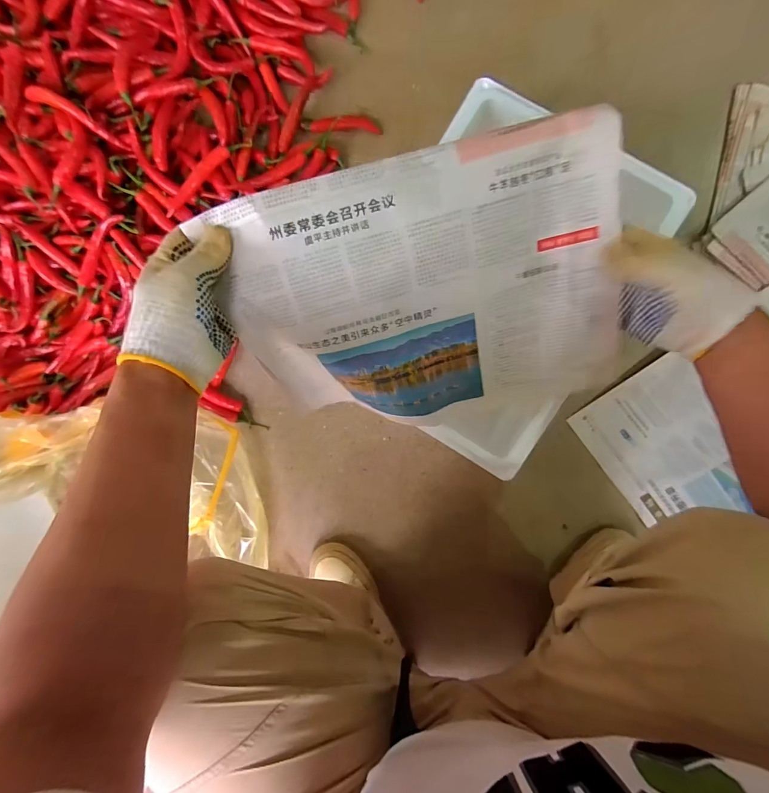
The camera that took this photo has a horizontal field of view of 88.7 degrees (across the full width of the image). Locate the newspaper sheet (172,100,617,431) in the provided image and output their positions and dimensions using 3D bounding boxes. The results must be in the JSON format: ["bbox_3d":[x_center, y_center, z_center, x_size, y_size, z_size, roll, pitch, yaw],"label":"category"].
[{"bbox_3d":[0.044,-0.103,0.417,0.377,0.098,0.267,-15,116,-1],"label":"newspaper sheet"}]

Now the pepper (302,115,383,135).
[{"bbox_3d":[-0.067,-0.415,0.601,0.121,0.018,0.016,3,92,5],"label":"pepper"}]

